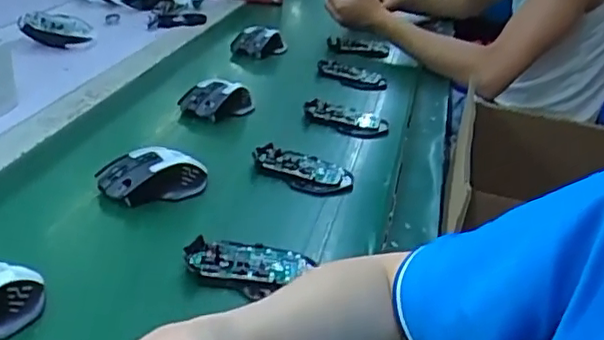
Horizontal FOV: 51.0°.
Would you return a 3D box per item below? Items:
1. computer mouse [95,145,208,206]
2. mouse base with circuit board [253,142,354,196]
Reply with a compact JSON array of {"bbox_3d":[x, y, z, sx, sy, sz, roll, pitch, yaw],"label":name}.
[{"bbox_3d":[-0.154,0.005,0.656,0.110,0.040,0.062,-10,32,-27],"label":"computer mouse"},{"bbox_3d":[0.000,-0.002,0.707,0.113,0.021,0.070,12,28,11],"label":"mouse base with circuit board"}]

